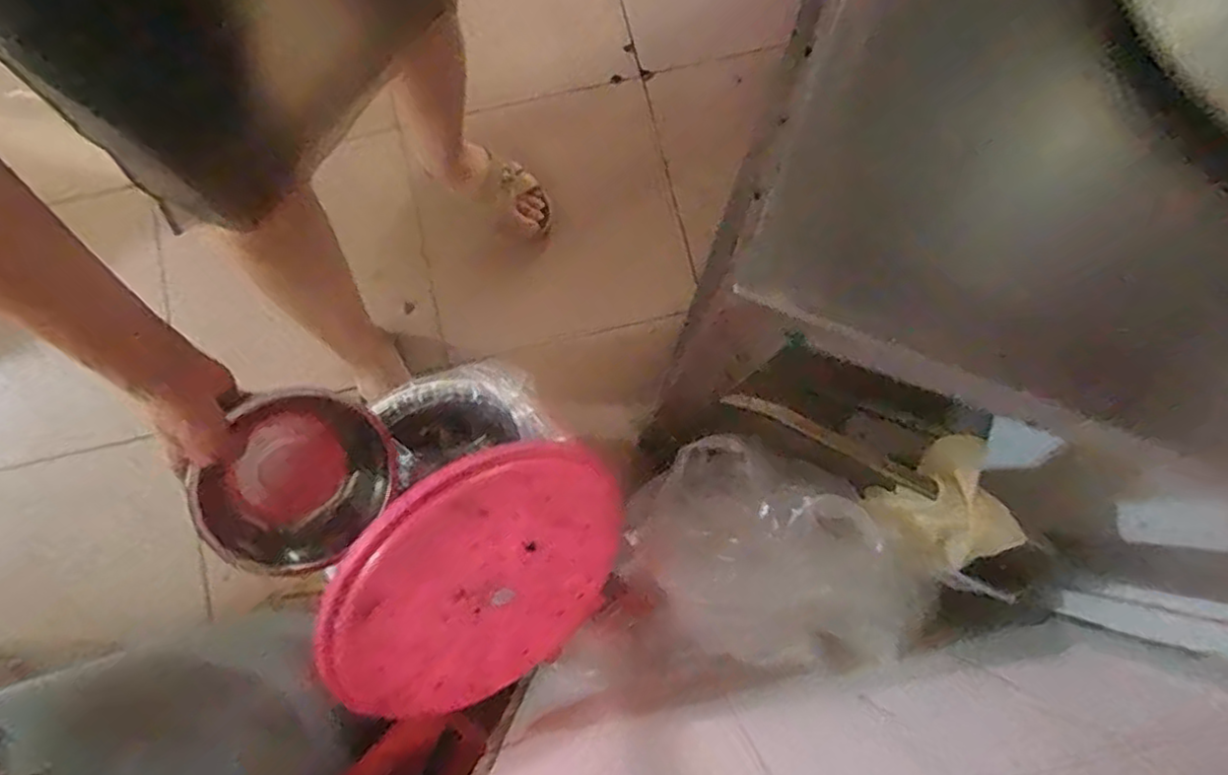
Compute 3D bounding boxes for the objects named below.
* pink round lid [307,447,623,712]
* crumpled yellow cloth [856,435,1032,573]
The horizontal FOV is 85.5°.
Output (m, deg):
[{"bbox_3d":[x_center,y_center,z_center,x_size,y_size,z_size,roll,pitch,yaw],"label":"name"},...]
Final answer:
[{"bbox_3d":[-0.093,0.159,0.543,0.245,0.257,0.027,-55,47,4],"label":"pink round lid"},{"bbox_3d":[0.286,0.110,0.573,0.104,0.073,0.101,-38,83,-5],"label":"crumpled yellow cloth"}]

